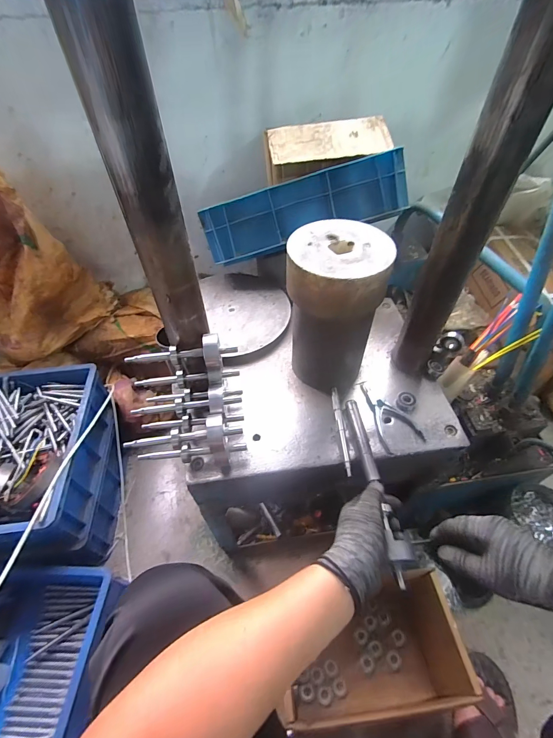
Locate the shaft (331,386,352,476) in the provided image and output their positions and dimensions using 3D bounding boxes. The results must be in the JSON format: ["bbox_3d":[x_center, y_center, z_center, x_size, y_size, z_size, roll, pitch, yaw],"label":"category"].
[{"bbox_3d":[0.107,0.099,0.565,0.011,0.008,0.159,-3,50,-1],"label":"shaft"}]

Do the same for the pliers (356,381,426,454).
[{"bbox_3d":[0.184,0.073,0.590,0.069,0.014,0.141,-19,52,-14],"label":"pliers"}]

